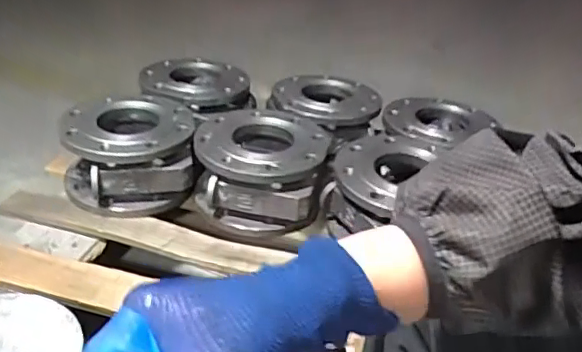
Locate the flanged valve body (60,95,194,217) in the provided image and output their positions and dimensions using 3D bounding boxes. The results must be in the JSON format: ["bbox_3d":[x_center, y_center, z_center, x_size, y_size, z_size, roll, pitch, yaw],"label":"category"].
[{"bbox_3d":[-0.269,-0.034,0.950,0.203,0.146,0.203,-5,34,-16],"label":"flanged valve body"}]

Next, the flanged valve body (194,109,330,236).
[{"bbox_3d":[-0.050,-0.013,0.951,0.210,0.124,0.210,1,33,-6],"label":"flanged valve body"}]

